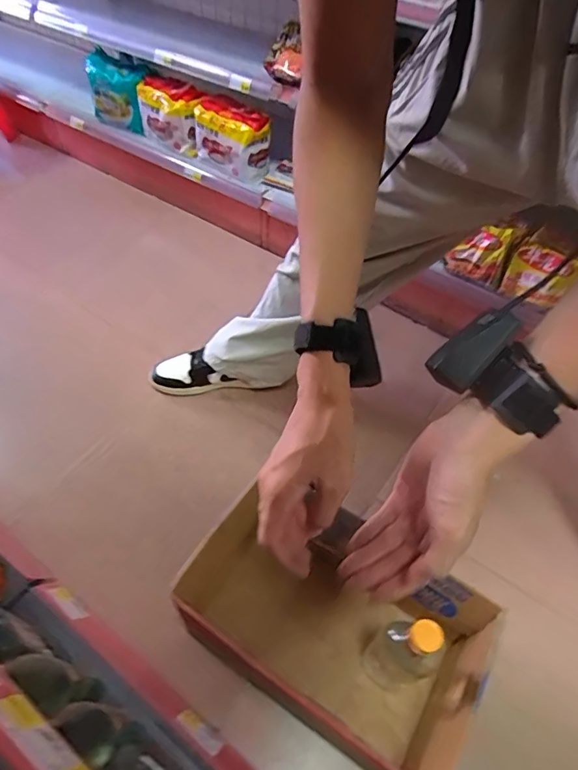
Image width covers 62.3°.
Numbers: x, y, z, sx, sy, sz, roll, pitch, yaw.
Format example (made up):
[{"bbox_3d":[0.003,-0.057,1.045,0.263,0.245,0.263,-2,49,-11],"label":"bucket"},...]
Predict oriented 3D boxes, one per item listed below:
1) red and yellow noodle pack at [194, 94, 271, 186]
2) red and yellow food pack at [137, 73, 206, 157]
[{"bbox_3d":[-0.148,-0.613,1.203,0.101,0.152,0.187,-37,61,-26],"label":"red and yellow noodle pack"},{"bbox_3d":[-0.302,-0.710,1.253,0.175,0.136,0.099,19,54,14],"label":"red and yellow food pack"}]

